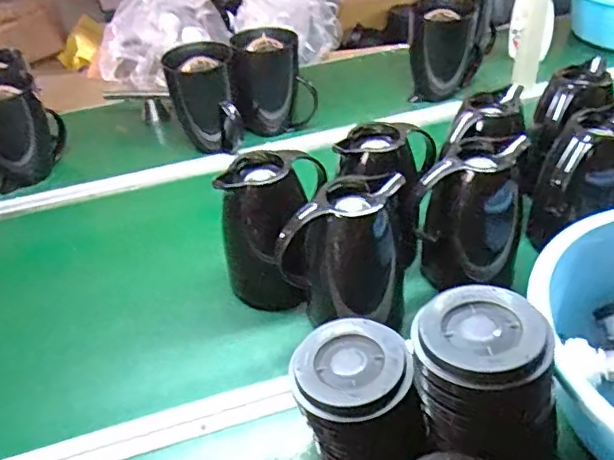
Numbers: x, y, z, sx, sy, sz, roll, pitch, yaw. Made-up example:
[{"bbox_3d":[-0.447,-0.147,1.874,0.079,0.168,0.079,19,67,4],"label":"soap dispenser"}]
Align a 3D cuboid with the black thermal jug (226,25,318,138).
[{"bbox_3d":[-0.063,-0.279,1.126,0.158,0.201,0.129,-6,39,0],"label":"black thermal jug"}]

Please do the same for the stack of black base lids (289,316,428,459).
[{"bbox_3d":[0.049,0.178,0.594,0.118,0.126,0.119,-19,41,-16],"label":"stack of black base lids"}]

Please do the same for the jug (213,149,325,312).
[{"bbox_3d":[-0.038,0.013,0.755,0.133,0.203,0.104,17,44,25],"label":"jug"}]

